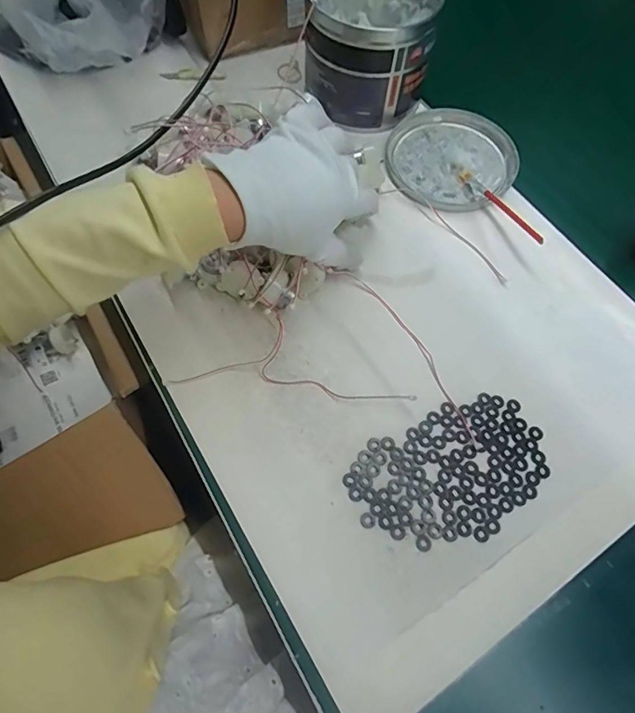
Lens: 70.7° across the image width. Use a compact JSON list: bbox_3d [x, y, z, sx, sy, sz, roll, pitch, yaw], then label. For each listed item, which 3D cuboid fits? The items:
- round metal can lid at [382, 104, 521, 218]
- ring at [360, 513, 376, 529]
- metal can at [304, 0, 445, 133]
[{"bbox_3d":[0.137,-0.206,0.461,0.131,0.011,0.137,0,65,0],"label":"round metal can lid"},{"bbox_3d":[0.035,0.114,0.309,0.010,0.004,0.010,0,65,0],"label":"ring"},{"bbox_3d":[0.053,-0.320,0.461,0.123,0.103,0.136,5,65,2],"label":"metal can"}]

